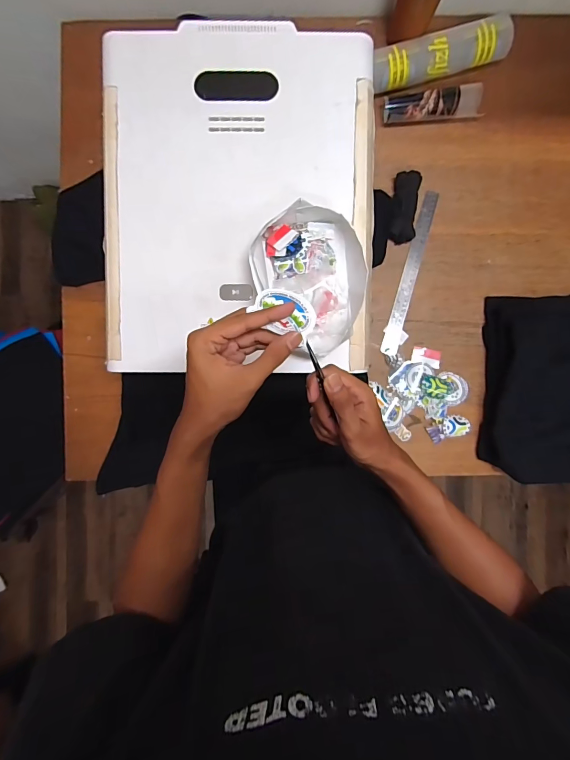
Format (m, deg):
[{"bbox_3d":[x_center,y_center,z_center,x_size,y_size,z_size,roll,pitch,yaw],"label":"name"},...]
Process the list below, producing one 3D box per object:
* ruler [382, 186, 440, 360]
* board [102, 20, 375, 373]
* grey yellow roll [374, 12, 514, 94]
[{"bbox_3d":[0.244,-0.207,0.715,0.029,0.006,0.320,15,92,3],"label":"ruler"},{"bbox_3d":[-0.068,-0.267,0.552,0.399,0.027,0.499,-1,91,-1],"label":"board"},{"bbox_3d":[0.281,-0.595,0.679,0.265,0.058,0.071,-15,91,-1],"label":"grey yellow roll"}]

